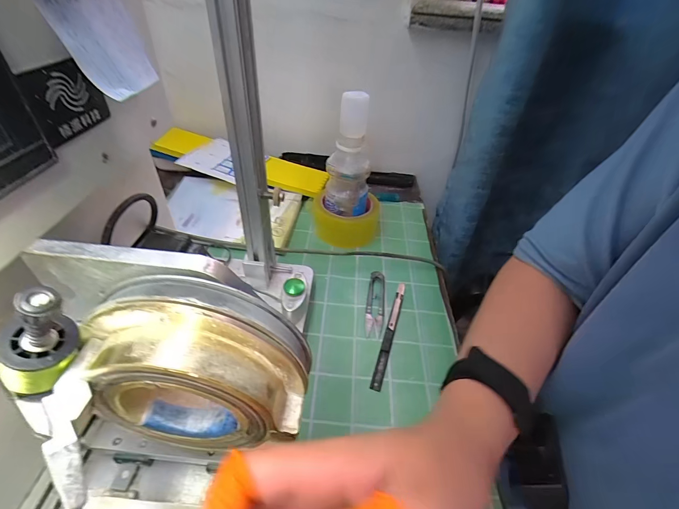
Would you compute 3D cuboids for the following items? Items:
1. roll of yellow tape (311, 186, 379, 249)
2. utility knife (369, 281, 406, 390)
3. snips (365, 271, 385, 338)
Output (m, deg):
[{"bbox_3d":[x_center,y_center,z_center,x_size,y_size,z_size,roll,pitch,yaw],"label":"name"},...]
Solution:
[{"bbox_3d":[0.009,-0.059,0.527,0.103,0.050,0.103,3,42,-3],"label":"roll of yellow tape"},{"bbox_3d":[0.062,0.088,0.393,0.011,0.008,0.156,16,43,11],"label":"utility knife"},{"bbox_3d":[0.046,0.059,0.420,0.022,0.009,0.095,7,42,2],"label":"snips"}]

